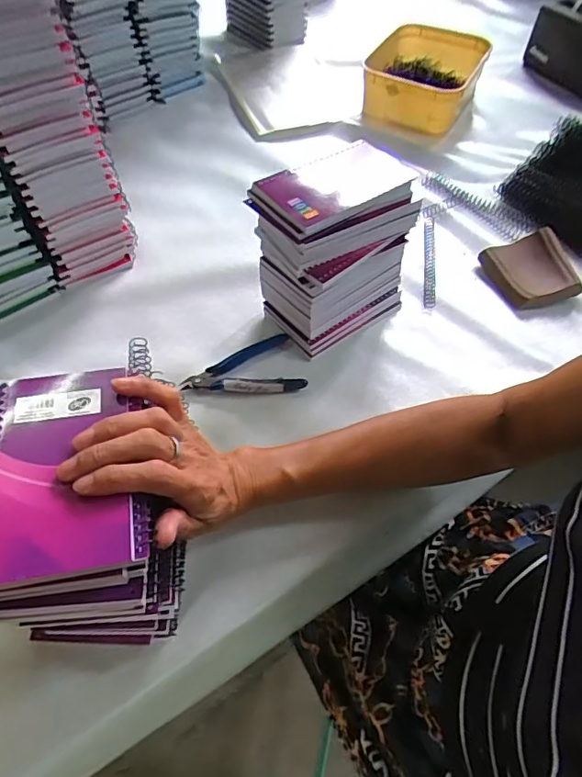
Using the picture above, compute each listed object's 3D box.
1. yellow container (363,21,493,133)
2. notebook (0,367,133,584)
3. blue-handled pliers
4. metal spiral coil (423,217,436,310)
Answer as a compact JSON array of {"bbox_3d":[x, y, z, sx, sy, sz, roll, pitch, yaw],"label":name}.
[{"bbox_3d":[0.214,-0.502,0.819,0.156,0.068,0.244,21,56,11],"label":"yellow container"},{"bbox_3d":[-0.137,0.042,0.295,0.081,0.007,0.129,-9,56,-9],"label":"notebook"},{"bbox_3d":[-0.048,-0.016,0.502,0.112,0.013,0.070,-16,57,-14],"label":"blue-handled pliers"},{"bbox_3d":[0.168,-0.152,0.618,0.015,0.014,0.157,10,55,3],"label":"metal spiral coil"}]

